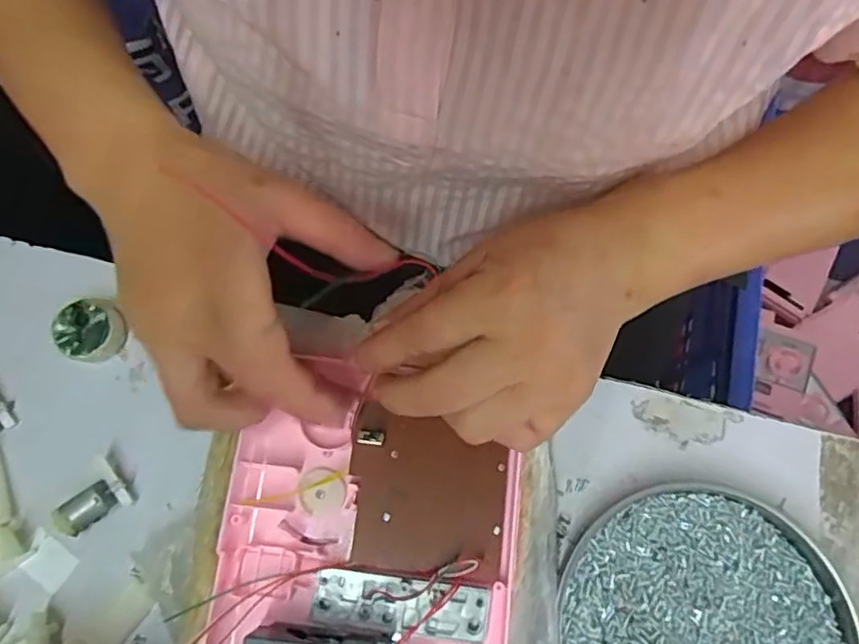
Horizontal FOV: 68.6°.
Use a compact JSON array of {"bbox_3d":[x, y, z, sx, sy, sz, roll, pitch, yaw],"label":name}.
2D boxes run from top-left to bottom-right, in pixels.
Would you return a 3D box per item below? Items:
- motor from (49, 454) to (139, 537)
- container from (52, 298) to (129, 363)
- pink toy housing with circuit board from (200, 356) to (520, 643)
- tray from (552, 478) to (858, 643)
[{"bbox_3d":[-0.172,0.090,0.320,0.034,0.017,0.024,-36,75,-10],"label":"motor"},{"bbox_3d":[-0.187,0.005,0.346,0.034,0.016,0.033,0,72,1],"label":"container"},{"bbox_3d":[-0.029,0.098,0.278,0.130,0.039,0.156,6,72,3],"label":"pink toy housing with circuit board"},{"bbox_3d":[0.126,0.148,0.291,0.132,0.020,0.135,0,72,1],"label":"tray"}]

